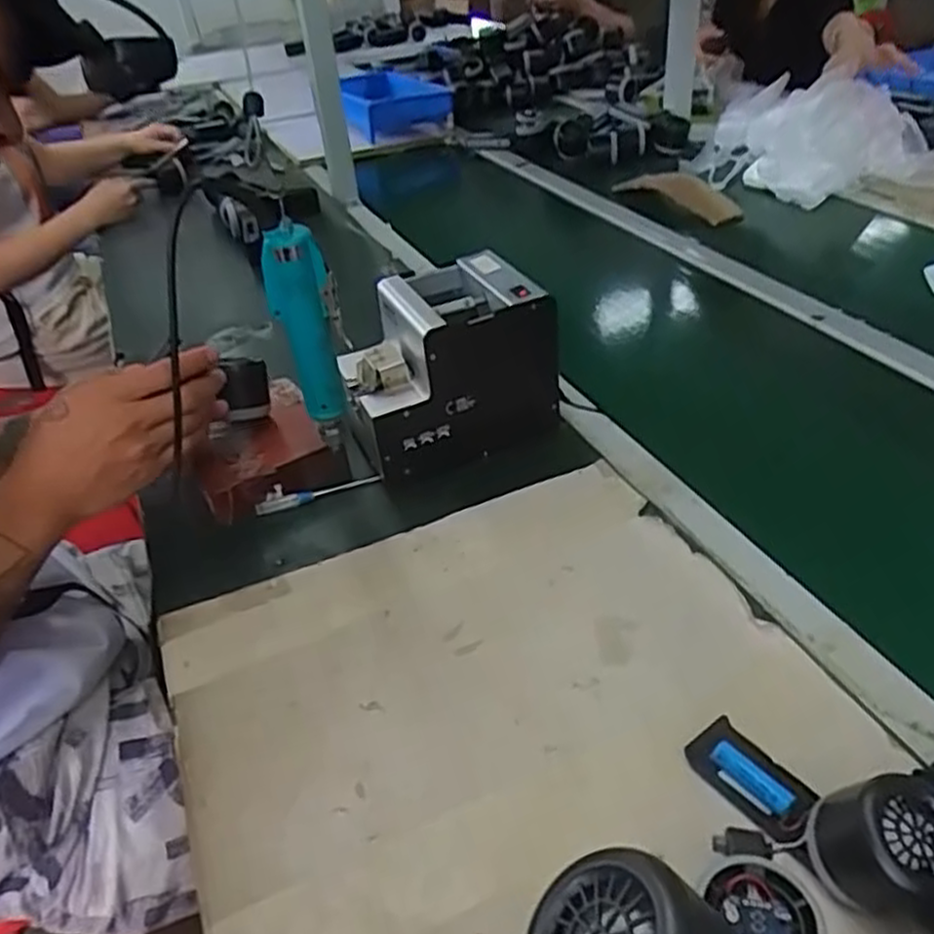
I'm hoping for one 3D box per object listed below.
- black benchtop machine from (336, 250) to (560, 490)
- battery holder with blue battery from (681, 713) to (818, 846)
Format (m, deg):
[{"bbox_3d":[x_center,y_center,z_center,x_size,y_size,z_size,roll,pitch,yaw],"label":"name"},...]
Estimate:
[{"bbox_3d":[-0.021,-0.096,0.738,0.179,0.149,0.128,-15,37,-12],"label":"black benchtop machine"},{"bbox_3d":[0.165,0.179,0.449,0.041,0.010,0.077,-23,39,-22],"label":"battery holder with blue battery"}]

